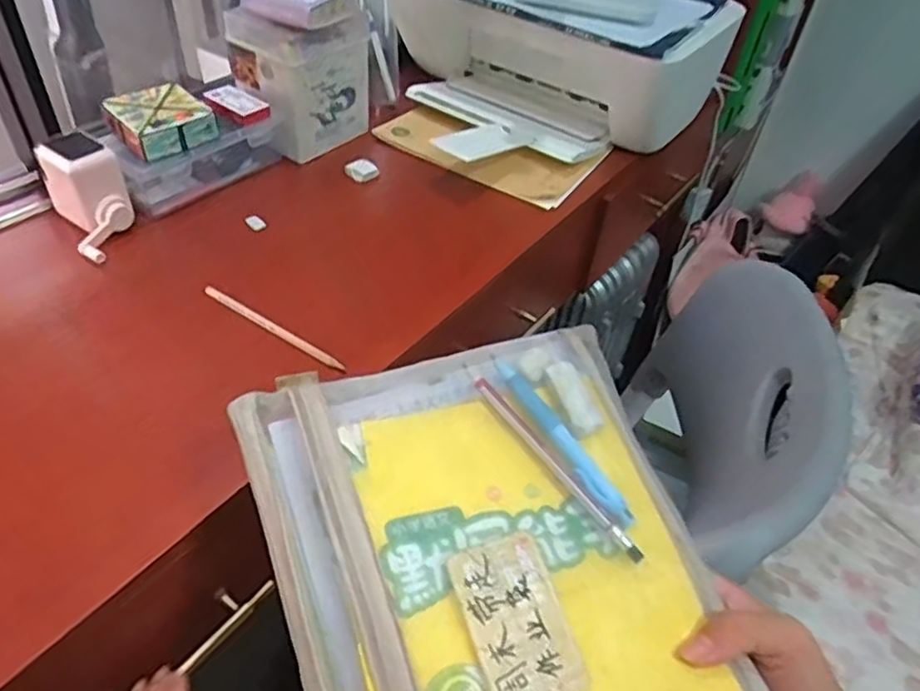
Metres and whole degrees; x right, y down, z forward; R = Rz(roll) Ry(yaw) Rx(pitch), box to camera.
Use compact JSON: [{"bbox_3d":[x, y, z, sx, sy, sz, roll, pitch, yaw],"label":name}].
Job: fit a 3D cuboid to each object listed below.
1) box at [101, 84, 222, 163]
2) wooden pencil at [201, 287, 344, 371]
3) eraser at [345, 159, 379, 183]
[{"bbox_3d":[-0.306,-0.230,0.676,0.088,0.030,0.084,37,52,27],"label":"box"},{"bbox_3d":[-0.164,-0.016,0.577,0.161,0.005,0.009,27,48,20],"label":"wooden pencil"},{"bbox_3d":[-0.115,-0.205,0.774,0.038,0.018,0.021,-5,46,-11],"label":"eraser"}]

